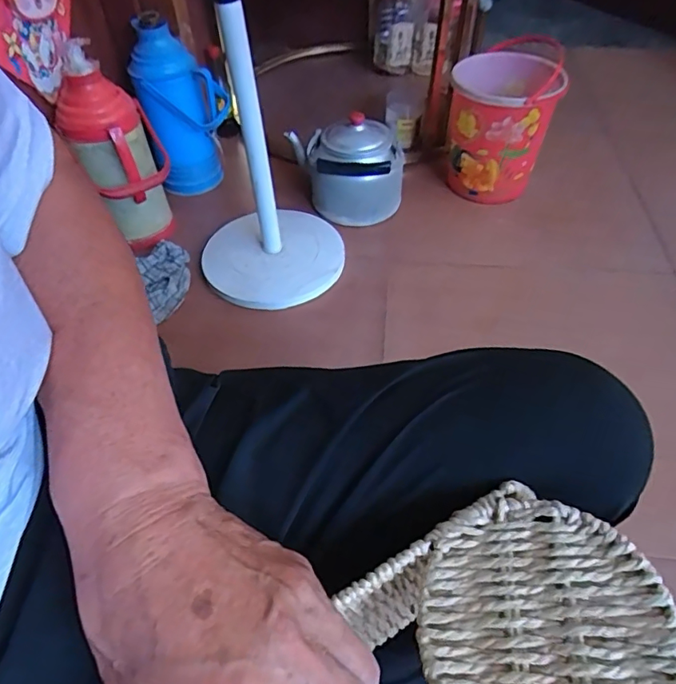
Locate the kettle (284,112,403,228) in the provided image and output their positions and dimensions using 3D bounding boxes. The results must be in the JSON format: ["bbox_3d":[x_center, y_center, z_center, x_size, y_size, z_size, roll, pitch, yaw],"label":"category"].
[{"bbox_3d":[0.017,-0.385,1.171,0.228,0.192,0.169,-4,49,-2],"label":"kettle"}]

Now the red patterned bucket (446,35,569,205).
[{"bbox_3d":[0.378,-0.511,1.242,0.230,0.279,0.269,12,50,12],"label":"red patterned bucket"}]

